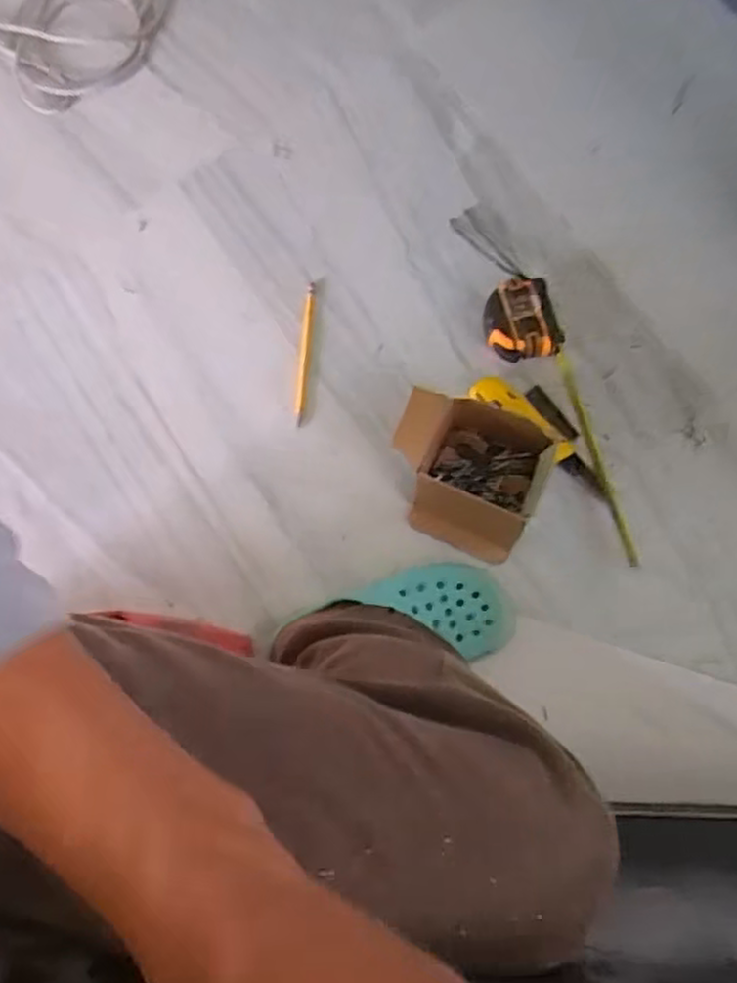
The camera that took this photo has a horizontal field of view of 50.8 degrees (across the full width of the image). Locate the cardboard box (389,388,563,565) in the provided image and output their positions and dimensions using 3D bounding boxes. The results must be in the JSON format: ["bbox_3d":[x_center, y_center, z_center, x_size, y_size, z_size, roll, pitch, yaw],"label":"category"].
[{"bbox_3d":[0.104,-0.022,0.815,0.158,0.119,0.146,21,79,8],"label":"cardboard box"}]

